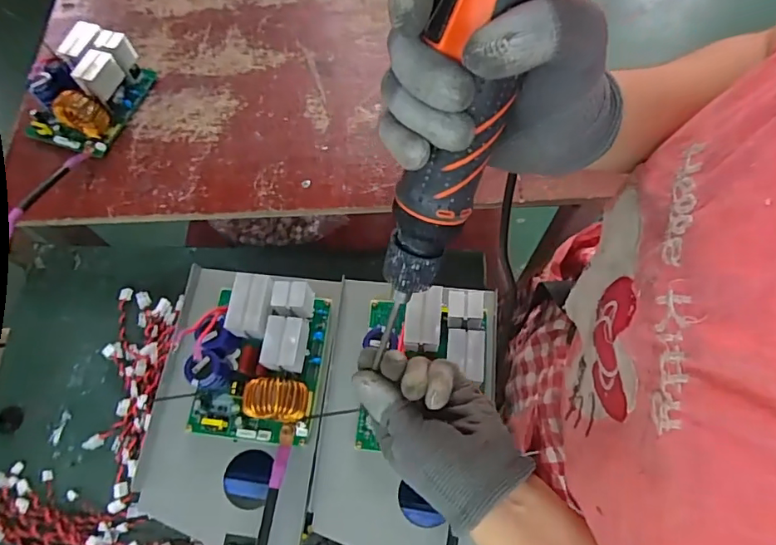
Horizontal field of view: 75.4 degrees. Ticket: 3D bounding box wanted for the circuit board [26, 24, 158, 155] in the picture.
[{"bbox_3d":[-0.401,-0.241,0.653,0.113,0.077,0.150,18,70,10],"label":"circuit board"}]

